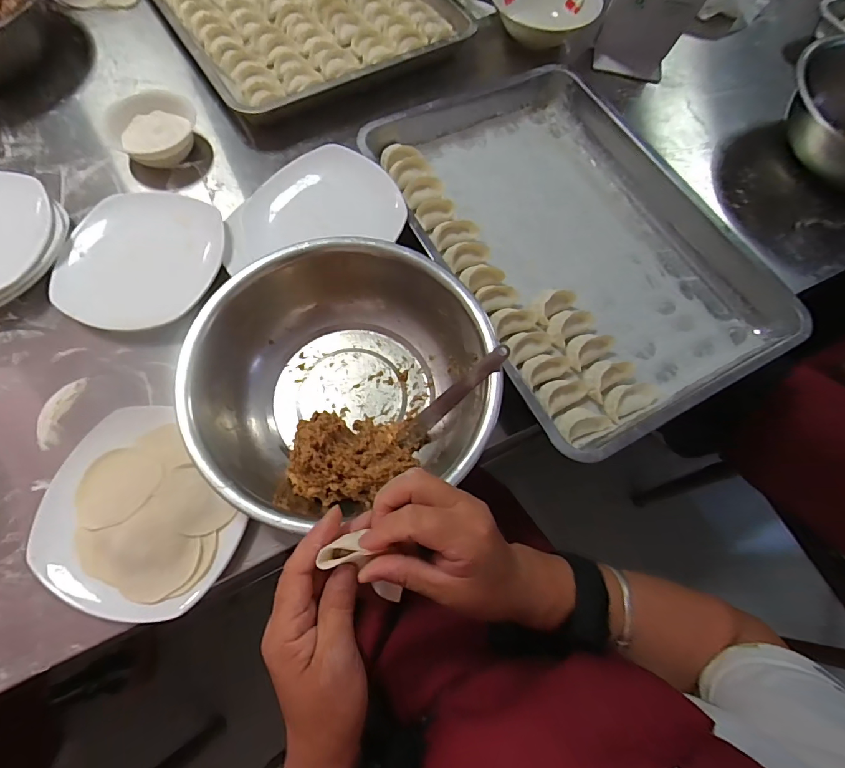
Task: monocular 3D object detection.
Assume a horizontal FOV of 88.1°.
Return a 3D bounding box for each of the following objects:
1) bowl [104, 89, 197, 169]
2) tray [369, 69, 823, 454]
[{"bbox_3d":[-0.343,-0.324,0.553,0.095,0.049,0.089,1,69,-2],"label":"bowl"},{"bbox_3d":[0.170,-0.184,0.542,0.341,0.058,0.489,-29,73,-13],"label":"tray"}]

